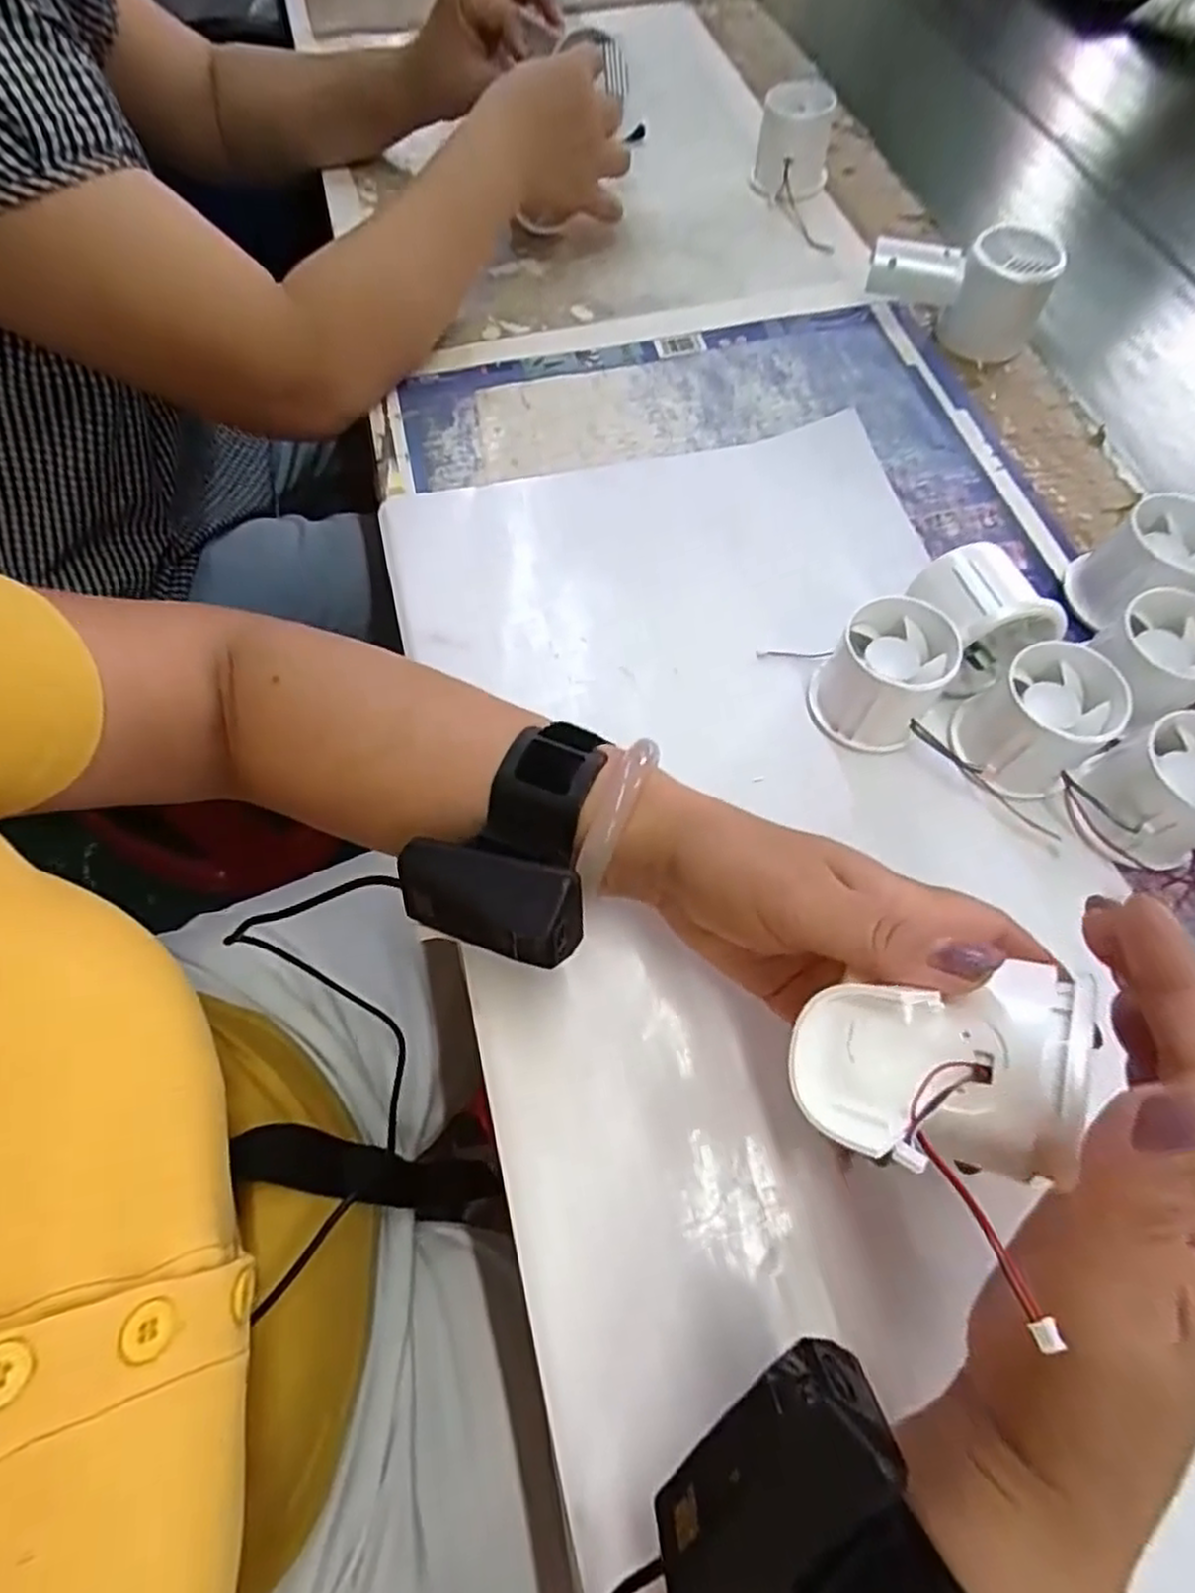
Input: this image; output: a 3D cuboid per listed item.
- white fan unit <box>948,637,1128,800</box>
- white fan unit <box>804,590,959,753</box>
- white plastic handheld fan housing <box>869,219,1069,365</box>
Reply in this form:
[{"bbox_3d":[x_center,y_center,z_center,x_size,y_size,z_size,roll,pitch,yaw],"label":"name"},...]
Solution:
[{"bbox_3d":[0.198,-0.035,0.337,0.058,0.050,0.055,1,64,-1],"label":"white fan unit"},{"bbox_3d":[0.134,-0.058,0.349,0.053,0.047,0.057,1,64,-1],"label":"white fan unit"},{"bbox_3d":[0.232,-0.331,0.477,0.110,0.053,0.065,26,66,11],"label":"white plastic handheld fan housing"}]

